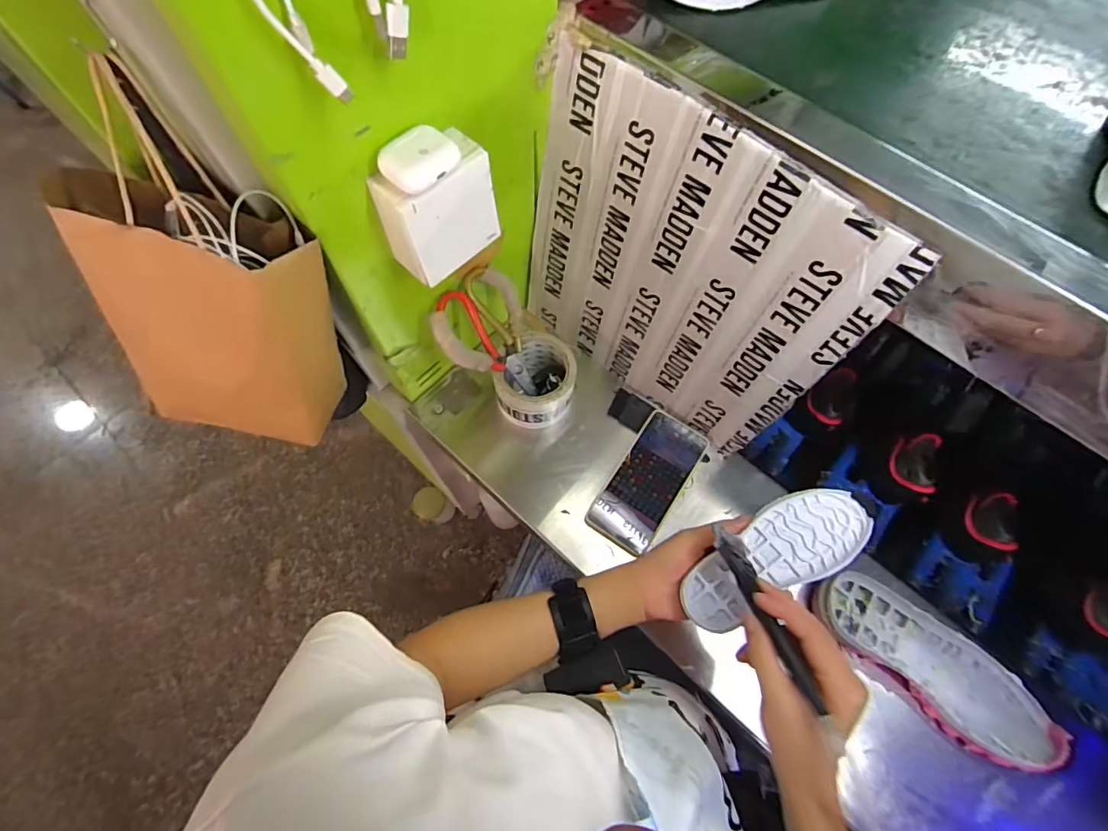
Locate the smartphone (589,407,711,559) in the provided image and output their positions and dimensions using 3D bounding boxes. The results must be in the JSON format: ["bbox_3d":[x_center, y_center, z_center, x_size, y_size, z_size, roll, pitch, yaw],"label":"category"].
[{"bbox_3d":[0.113,0.077,0.593,0.082,0.015,0.167,33,72,11],"label":"smartphone"}]

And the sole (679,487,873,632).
[{"bbox_3d":[0.194,0.126,0.441,0.171,0.016,0.070,-34,71,1],"label":"sole"}]

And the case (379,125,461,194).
[{"bbox_3d":[-0.096,-0.184,0.354,0.036,0.018,0.051,41,71,14],"label":"case"}]

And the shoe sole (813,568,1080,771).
[{"bbox_3d":[0.388,0.253,0.509,0.245,0.033,0.088,40,71,14],"label":"shoe sole"}]

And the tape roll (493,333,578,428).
[{"bbox_3d":[-0.019,-0.036,0.605,0.082,0.077,0.097,33,69,11],"label":"tape roll"}]

